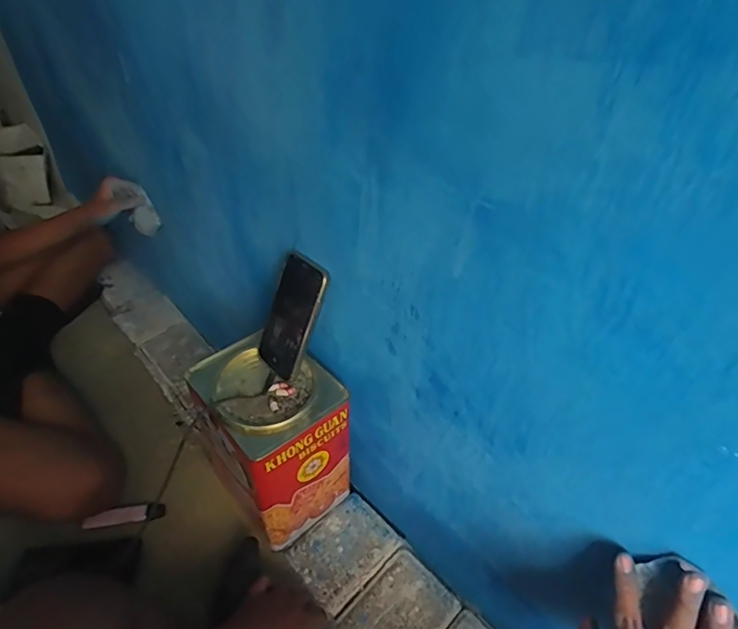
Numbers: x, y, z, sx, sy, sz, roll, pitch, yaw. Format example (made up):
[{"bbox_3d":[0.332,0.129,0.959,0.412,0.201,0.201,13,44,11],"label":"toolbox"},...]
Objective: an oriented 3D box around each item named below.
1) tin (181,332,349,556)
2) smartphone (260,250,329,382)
[{"bbox_3d":[-0.133,0.182,0.695,0.144,0.260,0.176,-31,52,-32],"label":"tin"},{"bbox_3d":[-0.092,0.002,0.579,0.068,0.141,0.015,31,19,28],"label":"smartphone"}]

